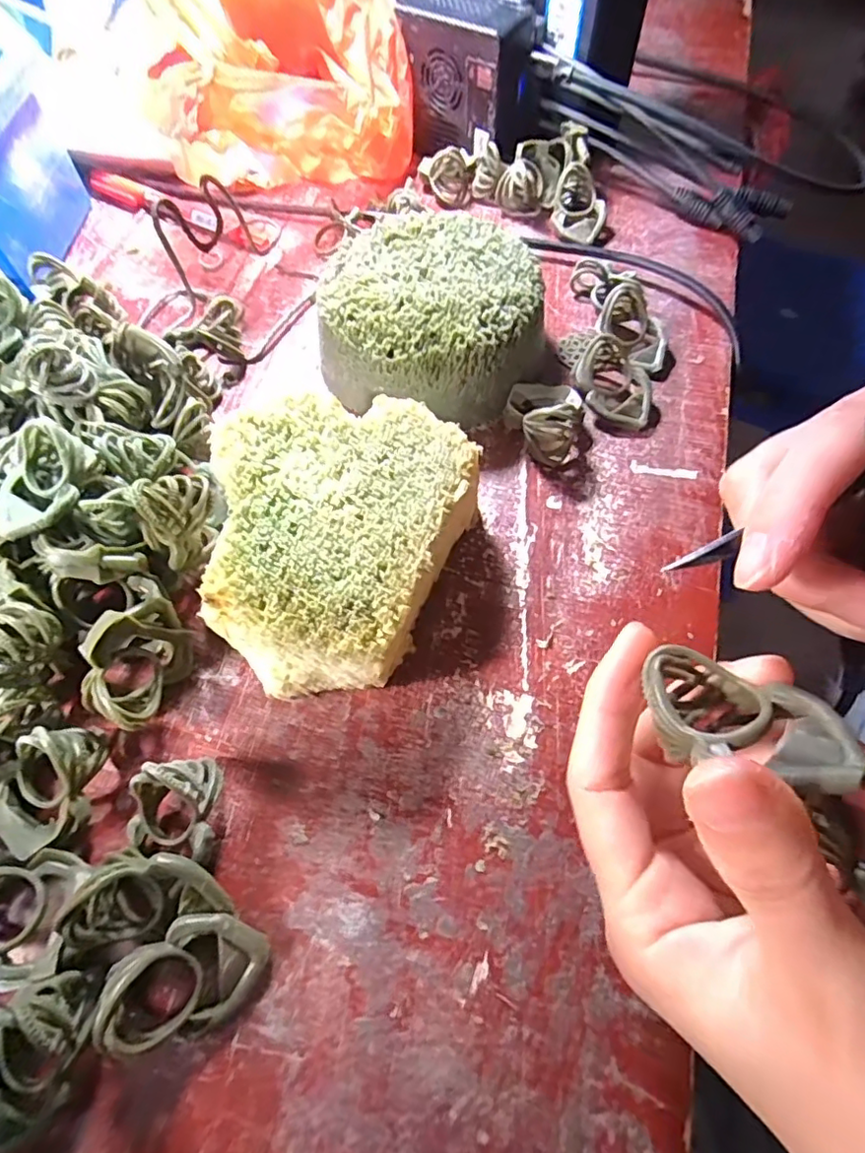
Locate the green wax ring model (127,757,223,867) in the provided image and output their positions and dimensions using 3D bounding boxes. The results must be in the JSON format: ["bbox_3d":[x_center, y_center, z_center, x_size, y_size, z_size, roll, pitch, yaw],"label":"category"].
[{"bbox_3d":[-0.081,0.073,0.178,0.030,0.028,0.028,10,65,7],"label":"green wax ring model"}]

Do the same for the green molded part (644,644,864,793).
[{"bbox_3d":[0.066,0.029,0.120,0.035,0.025,0.026,20,66,11],"label":"green molded part"}]

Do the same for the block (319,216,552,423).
[{"bbox_3d":[-0.001,-0.123,0.267,0.099,0.045,0.095,-1,64,1],"label":"block"}]

